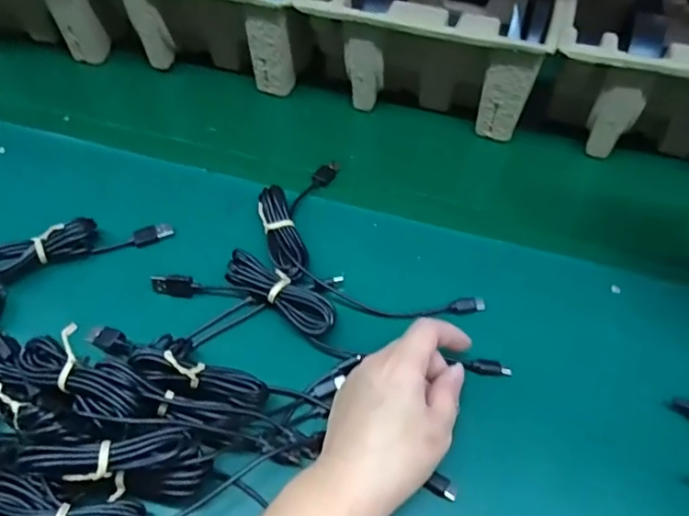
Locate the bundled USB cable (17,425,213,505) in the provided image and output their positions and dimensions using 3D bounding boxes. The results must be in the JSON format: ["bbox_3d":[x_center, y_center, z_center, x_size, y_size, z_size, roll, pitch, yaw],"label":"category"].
[{"bbox_3d":[-0.122,0.112,0.297,0.092,0.039,0.029,10,49,-17],"label":"bundled USB cable"}]

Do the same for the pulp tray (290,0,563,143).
[{"bbox_3d":[0.078,-0.203,0.533,0.228,0.131,0.133,13,53,13],"label":"pulp tray"}]

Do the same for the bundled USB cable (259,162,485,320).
[{"bbox_3d":[0.002,-0.011,0.418,0.106,0.021,0.191,-29,55,-19],"label":"bundled USB cable"}]

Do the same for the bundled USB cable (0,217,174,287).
[{"bbox_3d":[-0.209,-0.013,0.417,0.138,0.028,0.028,-21,53,-14],"label":"bundled USB cable"}]

